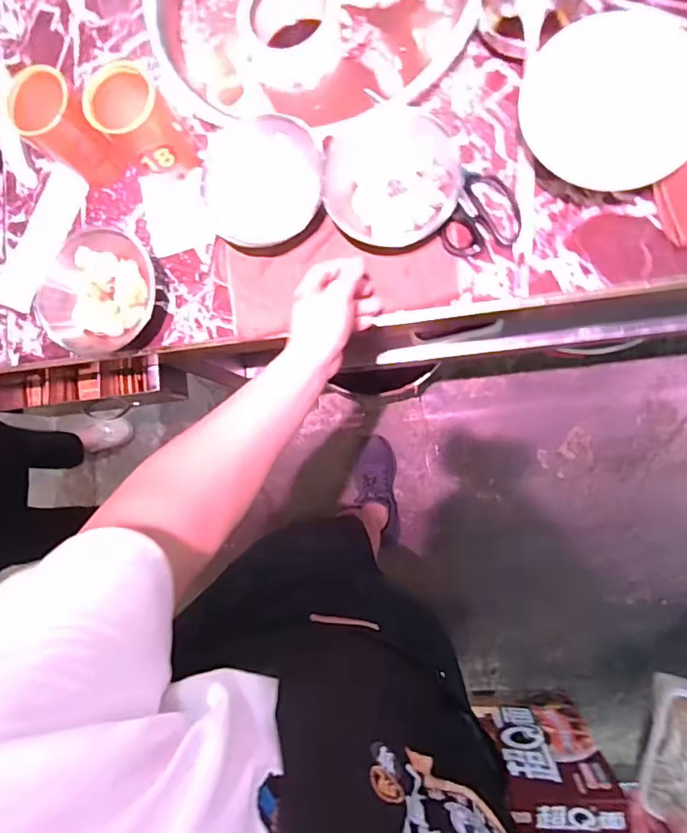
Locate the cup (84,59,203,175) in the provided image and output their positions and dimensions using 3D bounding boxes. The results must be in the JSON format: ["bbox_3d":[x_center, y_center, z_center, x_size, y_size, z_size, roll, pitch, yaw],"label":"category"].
[{"bbox_3d":[-0.227,-0.332,0.615,0.078,0.127,0.082,-1,85,10],"label":"cup"}]

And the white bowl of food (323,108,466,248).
[{"bbox_3d":[0.056,-0.268,0.596,0.145,0.042,0.150,0,89,9],"label":"white bowl of food"}]

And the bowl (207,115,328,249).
[{"bbox_3d":[-0.090,-0.274,0.615,0.137,0.049,0.126,0,89,9],"label":"bowl"}]

